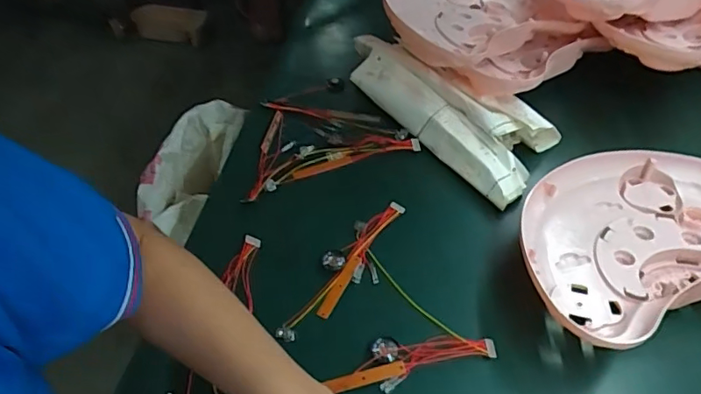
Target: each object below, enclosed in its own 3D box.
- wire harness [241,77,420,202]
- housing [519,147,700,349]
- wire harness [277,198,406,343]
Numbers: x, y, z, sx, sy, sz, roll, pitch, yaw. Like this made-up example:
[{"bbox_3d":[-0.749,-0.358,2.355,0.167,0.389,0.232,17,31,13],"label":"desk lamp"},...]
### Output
[{"bbox_3d":[-0.051,-0.095,0.720,0.230,0.015,0.181,-17,52,-18],"label":"wire harness"},{"bbox_3d":[0.333,0.038,0.575,0.338,0.065,0.224,-12,51,-14],"label":"housing"},{"bbox_3d":[-0.001,0.075,0.573,0.060,0.013,0.208,22,51,16],"label":"wire harness"}]

